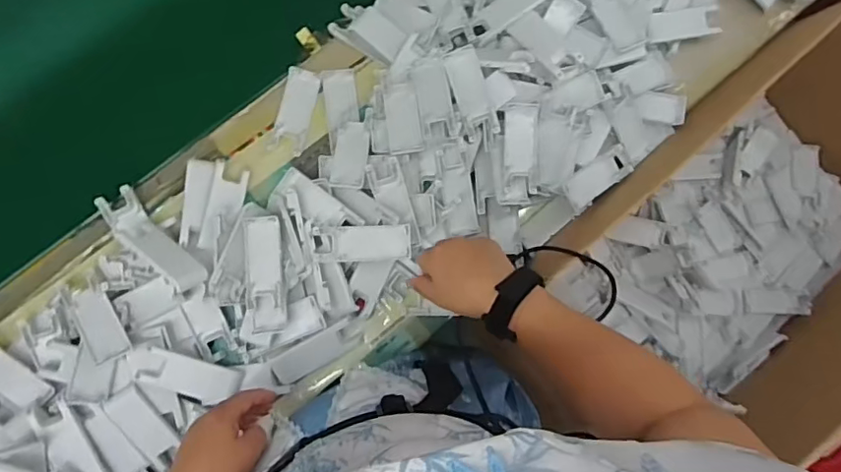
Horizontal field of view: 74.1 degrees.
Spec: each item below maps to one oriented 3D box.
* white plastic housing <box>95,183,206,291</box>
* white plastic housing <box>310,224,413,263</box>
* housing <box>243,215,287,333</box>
[{"bbox_3d":[-0.291,0.005,0.606,0.150,0.024,0.043,39,81,17],"label":"white plastic housing"},{"bbox_3d":[-0.063,0.008,0.611,0.105,0.009,0.038,-2,89,1],"label":"white plastic housing"},{"bbox_3d":[-0.169,0.042,0.612,0.041,0.021,0.124,-5,85,-8],"label":"housing"}]

